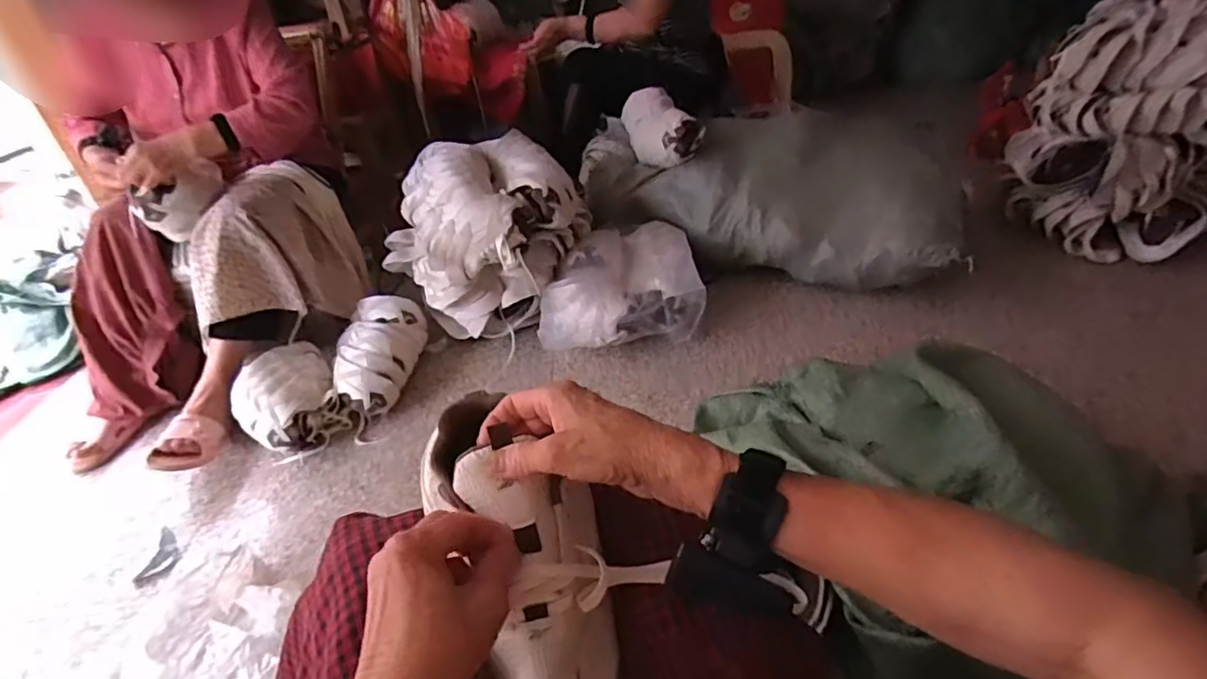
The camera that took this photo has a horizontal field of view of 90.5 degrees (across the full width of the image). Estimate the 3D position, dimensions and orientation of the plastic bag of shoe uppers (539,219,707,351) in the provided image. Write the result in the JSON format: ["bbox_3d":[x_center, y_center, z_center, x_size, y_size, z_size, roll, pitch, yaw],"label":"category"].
[{"bbox_3d":[0.030,-0.125,1.372,0.353,0.146,0.302,-8,36,-1],"label":"plastic bag of shoe uppers"}]

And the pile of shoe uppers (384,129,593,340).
[{"bbox_3d":[-0.262,-0.247,1.388,0.364,0.348,0.362,20,43,32],"label":"pile of shoe uppers"}]

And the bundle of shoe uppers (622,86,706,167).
[{"bbox_3d":[0.145,-0.542,1.532,0.135,0.126,0.322,-13,36,-8],"label":"bundle of shoe uppers"}]

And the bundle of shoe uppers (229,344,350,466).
[{"bbox_3d":[-0.630,0.117,1.195,0.179,0.138,0.256,-23,39,-21],"label":"bundle of shoe uppers"}]

